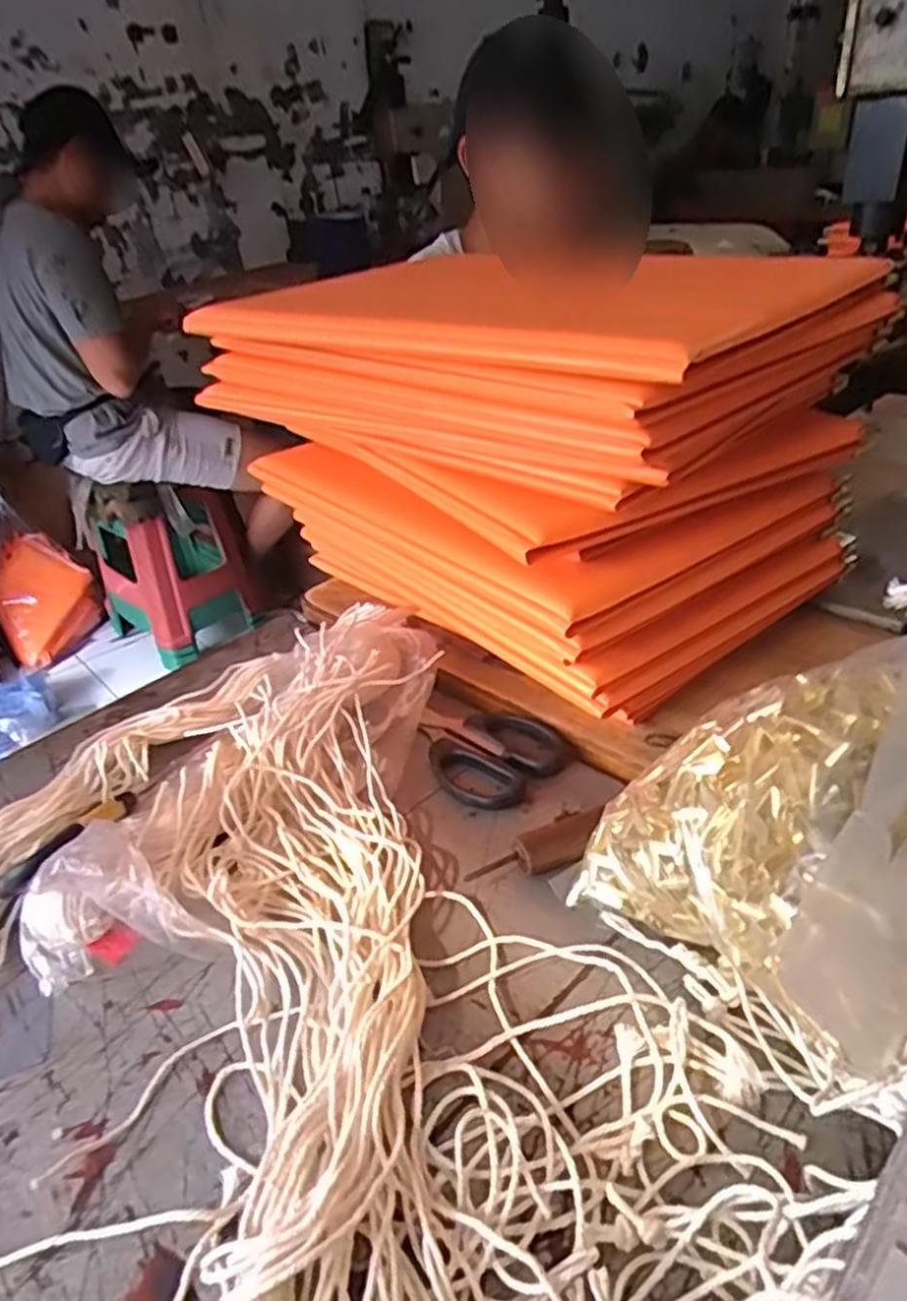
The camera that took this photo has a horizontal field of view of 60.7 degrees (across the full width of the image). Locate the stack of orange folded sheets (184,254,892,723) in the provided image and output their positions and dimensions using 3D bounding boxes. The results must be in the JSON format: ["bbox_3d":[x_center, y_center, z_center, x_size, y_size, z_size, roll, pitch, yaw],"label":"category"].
[{"bbox_3d":[0.042,-0.131,0.504,0.245,0.209,0.348,-32,41,-33],"label":"stack of orange folded sheets"}]

